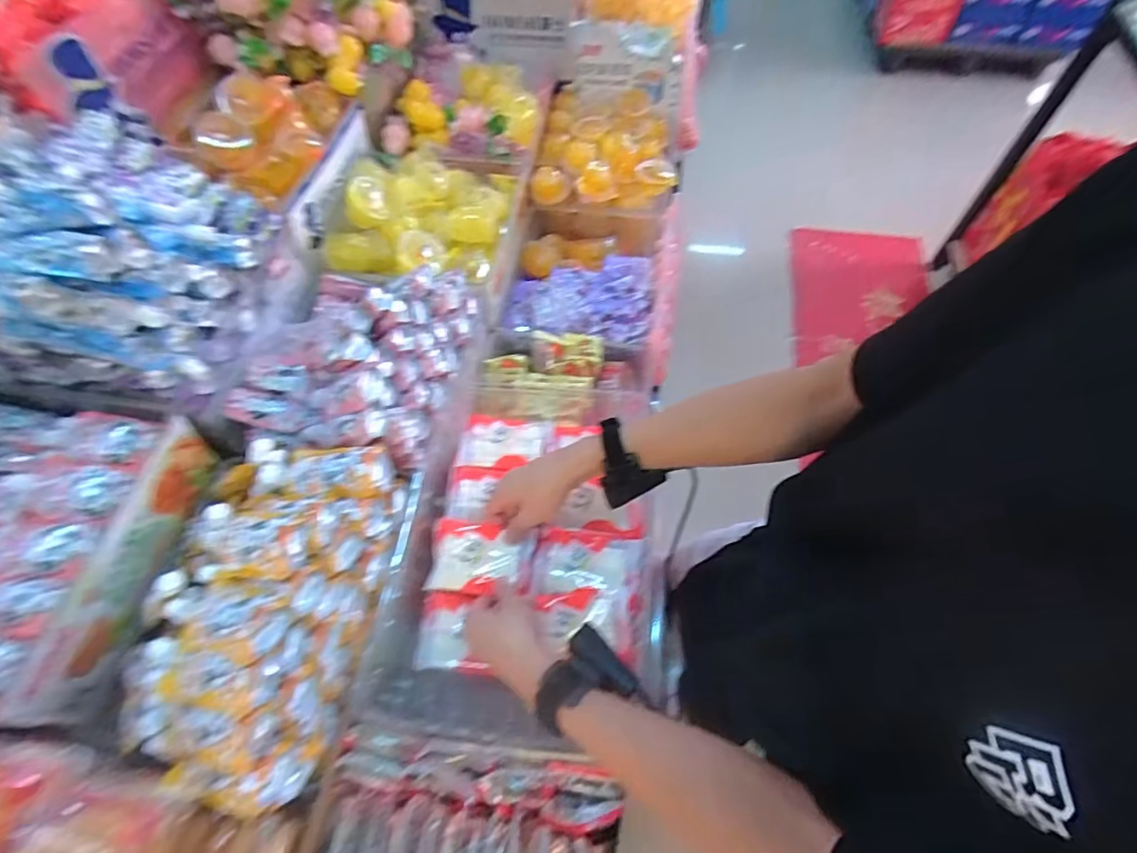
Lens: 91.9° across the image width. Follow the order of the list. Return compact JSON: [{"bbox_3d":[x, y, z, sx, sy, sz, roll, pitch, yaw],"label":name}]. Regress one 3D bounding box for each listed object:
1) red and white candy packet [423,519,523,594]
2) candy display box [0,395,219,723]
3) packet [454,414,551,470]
[{"bbox_3d":[-0.102,0.141,0.595,0.097,0.021,0.071,4,59,4],"label":"red and white candy packet"},{"bbox_3d":[-0.544,0.112,0.555,0.238,0.090,0.280,8,59,7],"label":"candy display box"},{"bbox_3d":[-0.077,0.019,0.677,0.108,0.019,0.077,3,59,4],"label":"packet"}]

